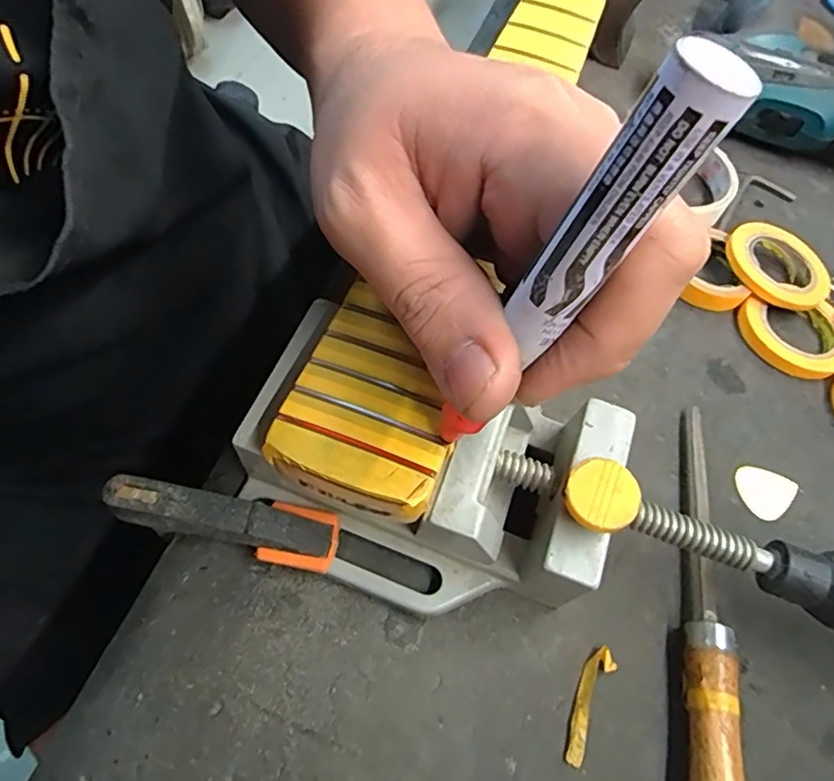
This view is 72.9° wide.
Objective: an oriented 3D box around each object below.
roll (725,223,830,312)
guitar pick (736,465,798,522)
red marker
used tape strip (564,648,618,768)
[{"bbox_3d":[0.201,-0.068,0.312,0.053,0.010,0.053,-38,71,-25],"label":"roll"},{"bbox_3d":[0.158,0.044,0.256,0.027,0.004,0.024,-33,69,-23],"label":"guitar pick"},{"bbox_3d":[0.026,-0.016,0.131,0.011,0.126,0.010,9,57,-14],"label":"red marker"},{"bbox_3d":[0.061,0.113,0.204,0.010,0.004,0.040,30,61,10],"label":"used tape strip"}]

